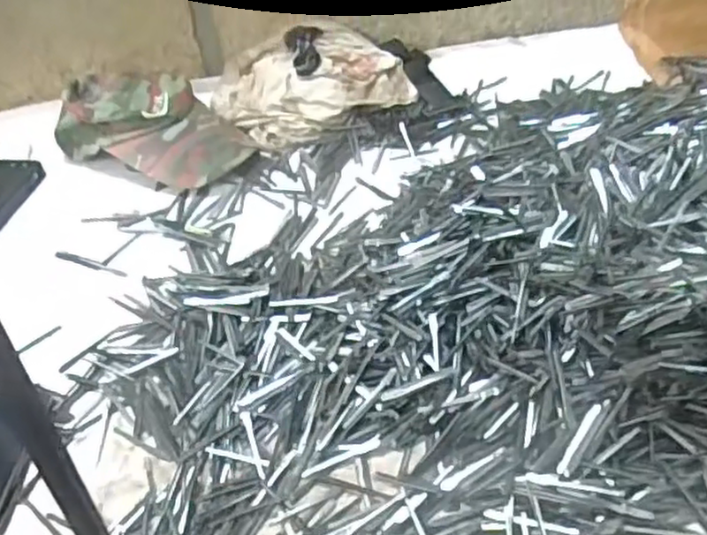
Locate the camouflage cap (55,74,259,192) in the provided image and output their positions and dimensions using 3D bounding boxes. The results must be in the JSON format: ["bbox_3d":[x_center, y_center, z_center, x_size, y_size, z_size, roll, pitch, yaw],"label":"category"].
[{"bbox_3d":[-0.269,-0.196,0.957,0.283,0.084,0.158,18,47,26],"label":"camouflage cap"}]

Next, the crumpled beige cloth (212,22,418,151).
[{"bbox_3d":[-0.074,-0.287,1.037,0.267,0.075,0.252,-20,43,-15],"label":"crumpled beige cloth"}]

